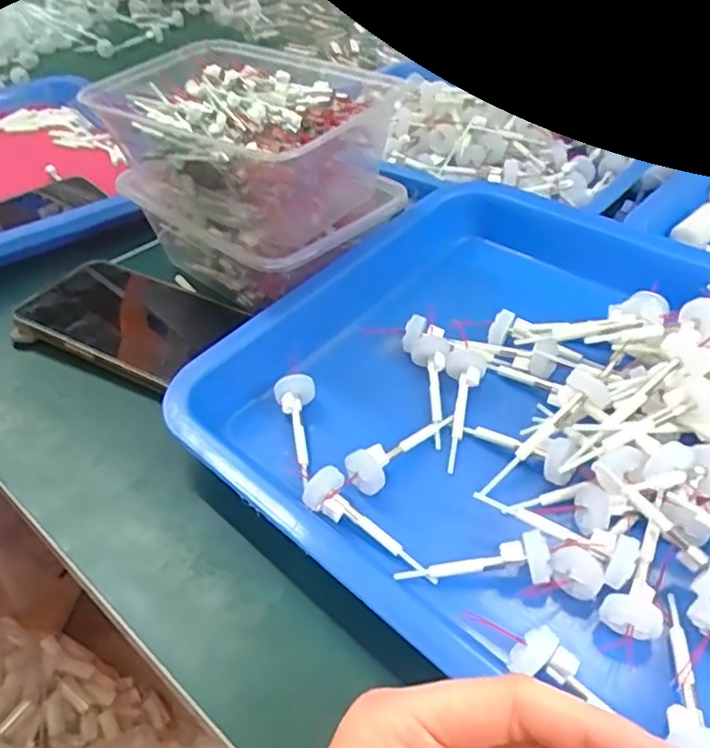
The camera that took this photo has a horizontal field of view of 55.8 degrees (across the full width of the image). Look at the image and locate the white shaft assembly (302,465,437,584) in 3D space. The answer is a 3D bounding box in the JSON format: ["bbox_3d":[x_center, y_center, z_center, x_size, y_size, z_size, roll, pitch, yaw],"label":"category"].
[{"bbox_3d":[0.008,0.067,0.294,0.068,0.015,0.021,36,58,17],"label":"white shaft assembly"}]

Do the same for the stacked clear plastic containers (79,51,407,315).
[{"bbox_3d":[-0.067,-0.125,0.422,0.167,0.105,0.113,31,52,32],"label":"stacked clear plastic containers"}]

